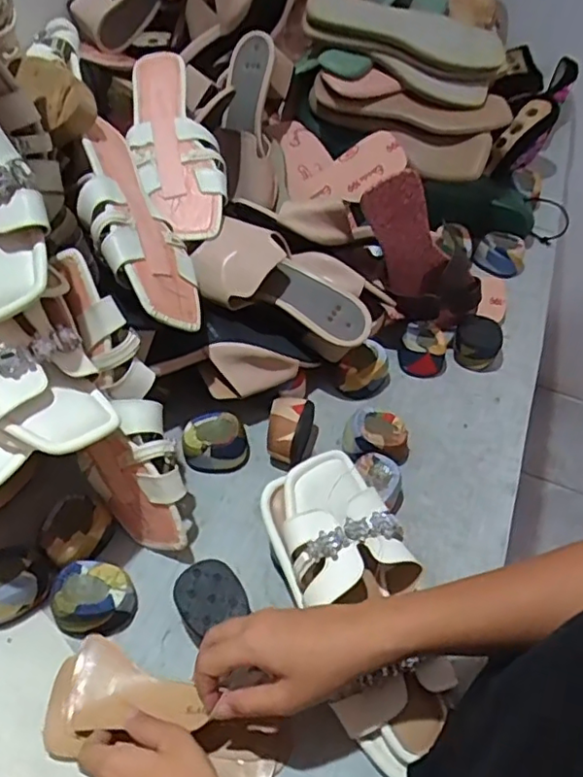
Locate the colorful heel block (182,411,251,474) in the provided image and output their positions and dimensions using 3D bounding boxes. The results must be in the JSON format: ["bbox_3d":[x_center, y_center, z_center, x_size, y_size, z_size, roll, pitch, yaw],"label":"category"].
[{"bbox_3d":[-0.073,0.051,0.576,0.065,0.042,0.049,10,50,2],"label":"colorful heel block"}]

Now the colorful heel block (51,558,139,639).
[{"bbox_3d":[-0.156,0.168,0.473,0.059,0.033,0.051,11,50,4],"label":"colorful heel block"}]

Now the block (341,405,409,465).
[{"bbox_3d":[0.086,0.052,0.589,0.067,0.040,0.054,6,50,-1],"label":"block"}]

